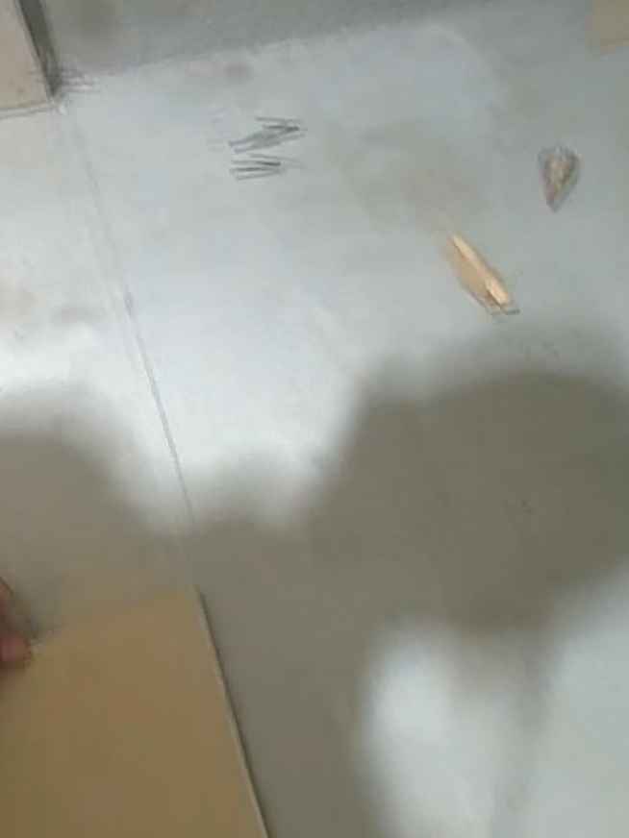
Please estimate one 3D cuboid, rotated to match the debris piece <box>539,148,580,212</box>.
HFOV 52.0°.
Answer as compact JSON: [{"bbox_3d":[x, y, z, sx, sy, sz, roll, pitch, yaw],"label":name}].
[{"bbox_3d":[0.257,-0.260,0.690,0.046,0.033,0.055,28,66,10],"label":"debris piece"}]

